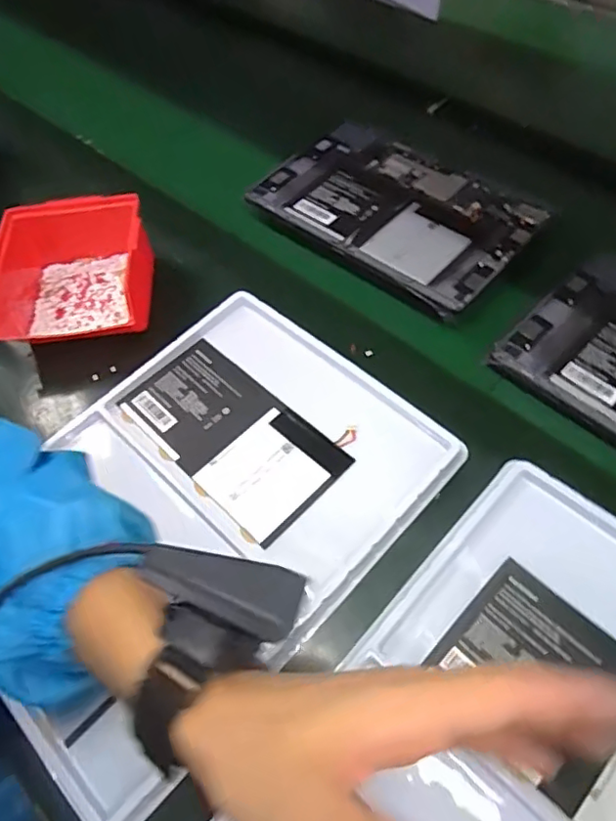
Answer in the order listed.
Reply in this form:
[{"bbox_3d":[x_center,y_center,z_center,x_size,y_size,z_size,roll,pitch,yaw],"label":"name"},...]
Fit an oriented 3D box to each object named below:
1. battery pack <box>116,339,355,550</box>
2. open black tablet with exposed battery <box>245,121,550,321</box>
[{"bbox_3d":[-0.058,0.016,0.441,0.171,0.007,0.094,38,68,25],"label":"battery pack"},{"bbox_3d":[0.081,-0.195,0.554,0.249,0.015,0.154,38,68,25],"label":"open black tablet with exposed battery"}]

